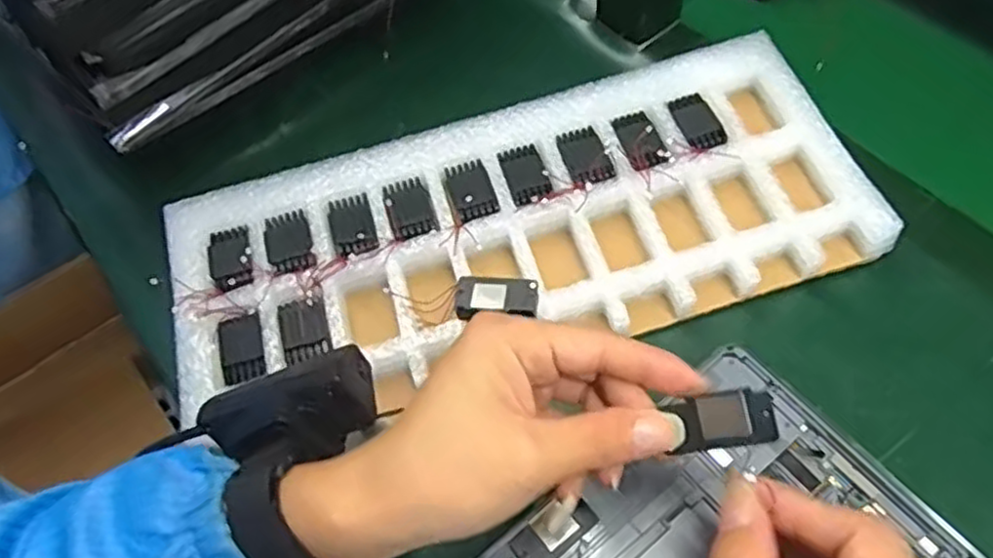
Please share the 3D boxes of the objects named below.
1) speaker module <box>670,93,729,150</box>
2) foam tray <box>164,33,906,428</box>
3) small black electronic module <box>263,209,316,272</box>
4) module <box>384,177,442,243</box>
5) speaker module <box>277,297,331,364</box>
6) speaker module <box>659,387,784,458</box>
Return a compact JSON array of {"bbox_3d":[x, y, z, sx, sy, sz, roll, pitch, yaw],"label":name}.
[{"bbox_3d":[0.116,-0.091,0.414,0.023,0.005,0.043,-16,59,-6],"label":"speaker module"},{"bbox_3d":[0.007,-0.031,0.392,0.364,0.032,0.155,-15,59,-6],"label":"foam tray"},{"bbox_3d":[-0.117,-0.022,0.401,0.025,0.008,0.043,-18,59,-7],"label":"small black electronic module"},{"bbox_3d":[-0.049,-0.041,0.405,0.025,0.010,0.042,-18,59,-7],"label":"module"},{"bbox_3d":[-0.100,0.025,0.372,0.025,0.008,0.034,-13,58,-5],"label":"speaker module"},{"bbox_3d":[0.079,0.050,0.251,0.035,0.004,0.019,-14,87,20],"label":"speaker module"}]

